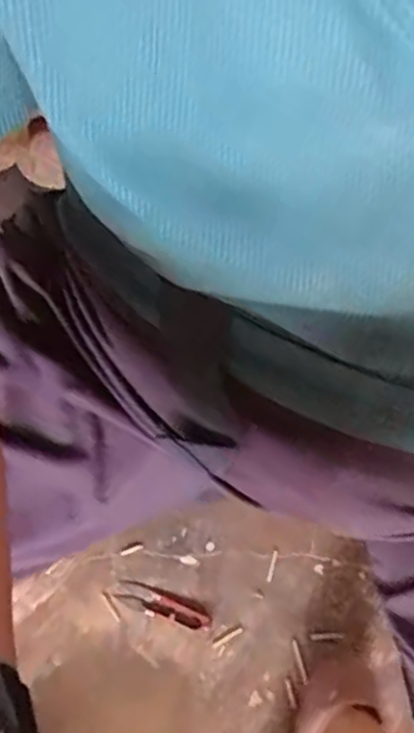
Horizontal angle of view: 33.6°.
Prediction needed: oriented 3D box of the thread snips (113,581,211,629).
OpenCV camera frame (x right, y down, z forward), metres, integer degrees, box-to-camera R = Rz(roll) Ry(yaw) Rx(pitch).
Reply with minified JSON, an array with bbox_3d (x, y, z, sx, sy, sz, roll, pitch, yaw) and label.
[{"bbox_3d":[-0.045,0.249,0.710,0.099,0.007,0.026,20,74,8],"label":"thread snips"}]

